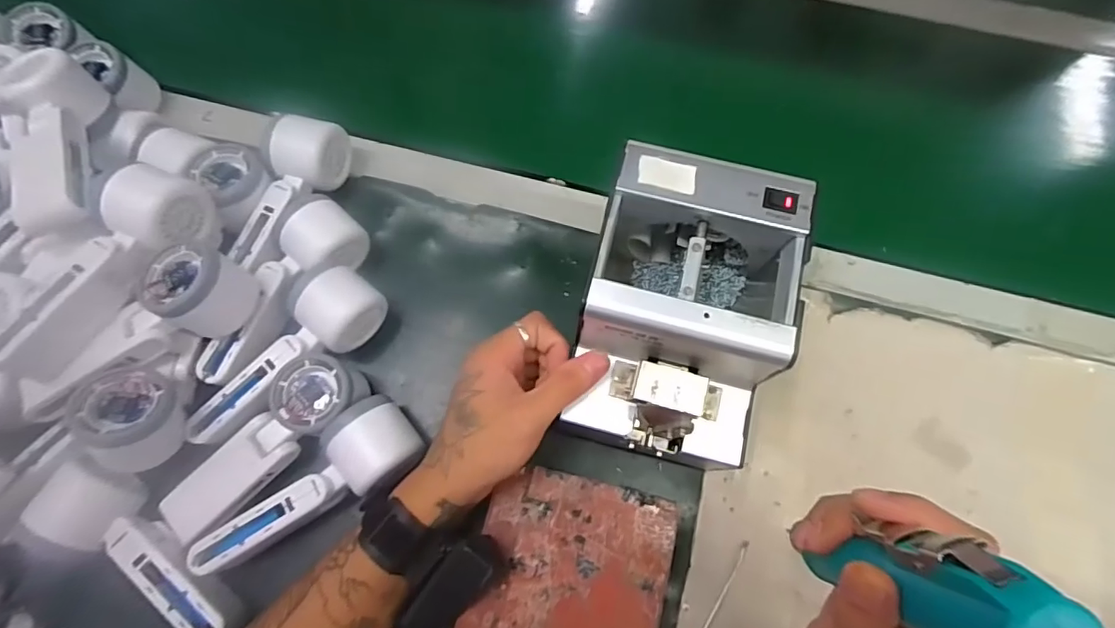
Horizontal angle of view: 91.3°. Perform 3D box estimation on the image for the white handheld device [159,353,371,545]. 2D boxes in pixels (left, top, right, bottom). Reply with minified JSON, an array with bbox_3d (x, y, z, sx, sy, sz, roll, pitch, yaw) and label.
[{"bbox_3d":[-0.221,0.095,0.406,0.163,0.045,0.055,-37,76,-11],"label":"white handheld device"}]

